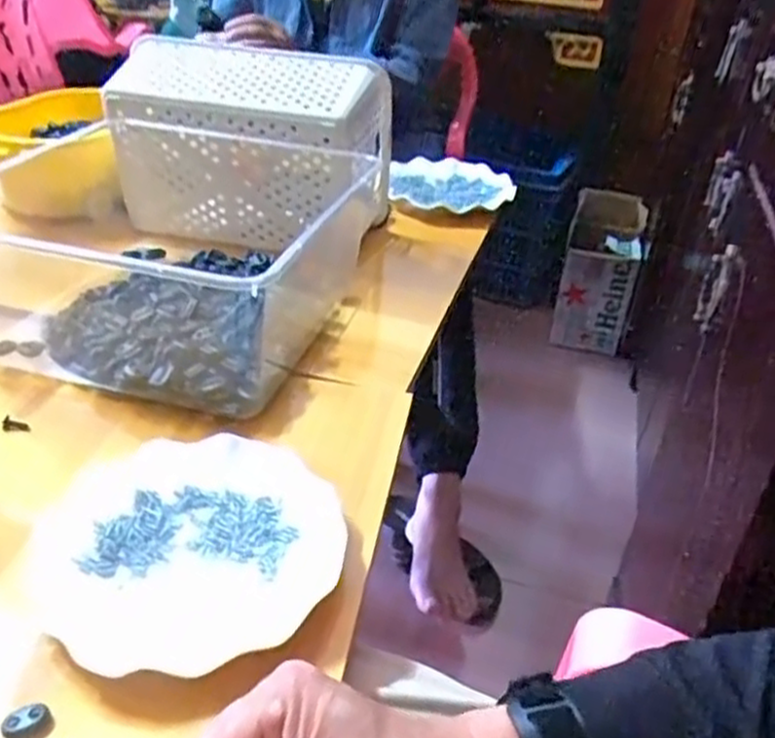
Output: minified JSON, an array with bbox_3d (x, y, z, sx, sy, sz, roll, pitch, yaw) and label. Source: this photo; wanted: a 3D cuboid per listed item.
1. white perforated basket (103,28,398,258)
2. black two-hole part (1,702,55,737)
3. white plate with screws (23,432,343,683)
[{"bbox_3d":[-0.151,-0.230,0.828,0.282,0.206,0.133,12,34,10],"label":"white perforated basket"},{"bbox_3d":[-0.181,0.179,0.374,0.022,0.012,0.015,-16,38,-28],"label":"black two-hole part"},{"bbox_3d":[-0.128,0.110,0.479,0.191,0.030,0.170,-5,34,-14],"label":"white plate with screws"}]

